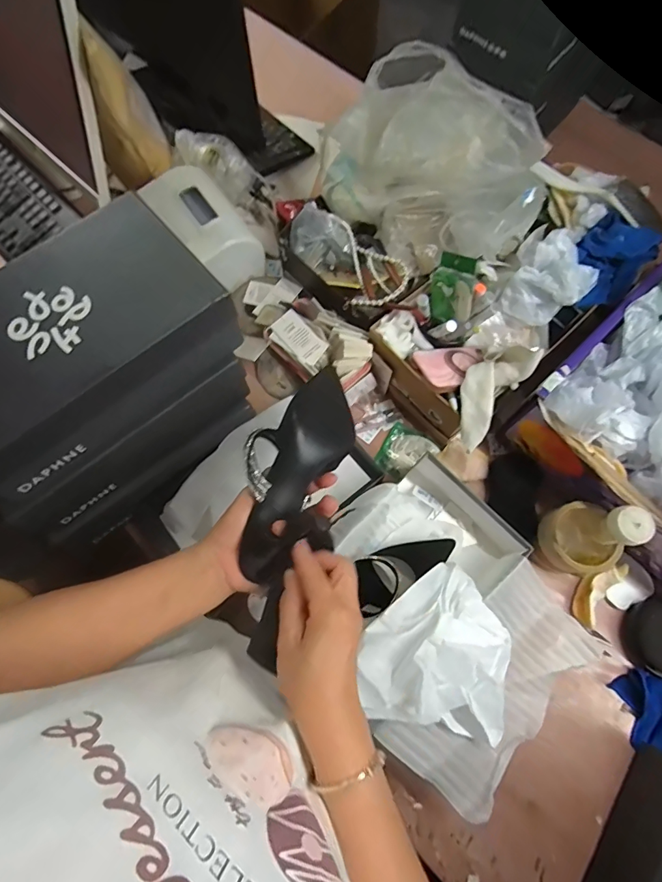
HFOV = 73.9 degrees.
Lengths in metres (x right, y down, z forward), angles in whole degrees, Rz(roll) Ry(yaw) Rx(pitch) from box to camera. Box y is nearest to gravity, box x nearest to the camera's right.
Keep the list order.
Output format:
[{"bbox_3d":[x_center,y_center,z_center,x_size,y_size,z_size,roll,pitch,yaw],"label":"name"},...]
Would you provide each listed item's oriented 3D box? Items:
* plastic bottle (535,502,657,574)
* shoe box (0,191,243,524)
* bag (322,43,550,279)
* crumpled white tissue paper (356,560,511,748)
[{"bbox_3d":[0.312,0.114,0.520,0.074,0.149,0.086,-27,74,-8],"label":"plastic bottle"},{"bbox_3d":[-0.266,-0.102,0.463,0.294,0.100,0.184,-37,76,-11],"label":"shoe box"},{"bbox_3d":[0.150,-0.404,0.635,0.330,0.119,0.265,36,76,11],"label":"bag"},{"bbox_3d":[0.116,0.223,0.479,0.155,0.048,0.166,9,72,3],"label":"crumpled white tissue paper"}]

